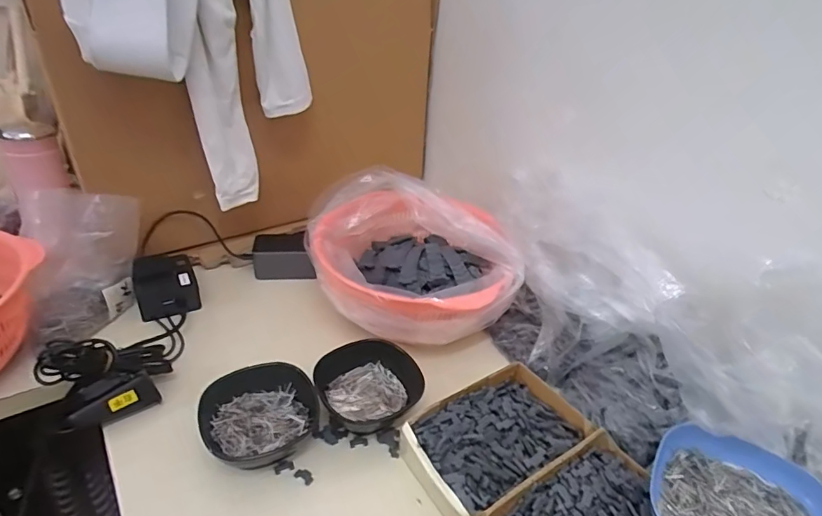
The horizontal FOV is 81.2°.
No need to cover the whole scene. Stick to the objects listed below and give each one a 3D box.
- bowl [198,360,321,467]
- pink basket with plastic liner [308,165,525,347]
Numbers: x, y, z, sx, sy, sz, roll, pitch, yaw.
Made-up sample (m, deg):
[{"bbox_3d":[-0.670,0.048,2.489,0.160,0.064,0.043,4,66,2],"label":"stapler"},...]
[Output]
[{"bbox_3d":[-0.148,0.164,0.479,0.105,0.050,0.108,4,33,-2],"label":"bowl"},{"bbox_3d":[-0.002,0.001,0.629,0.239,0.122,0.250,-4,34,-15],"label":"pink basket with plastic liner"}]

